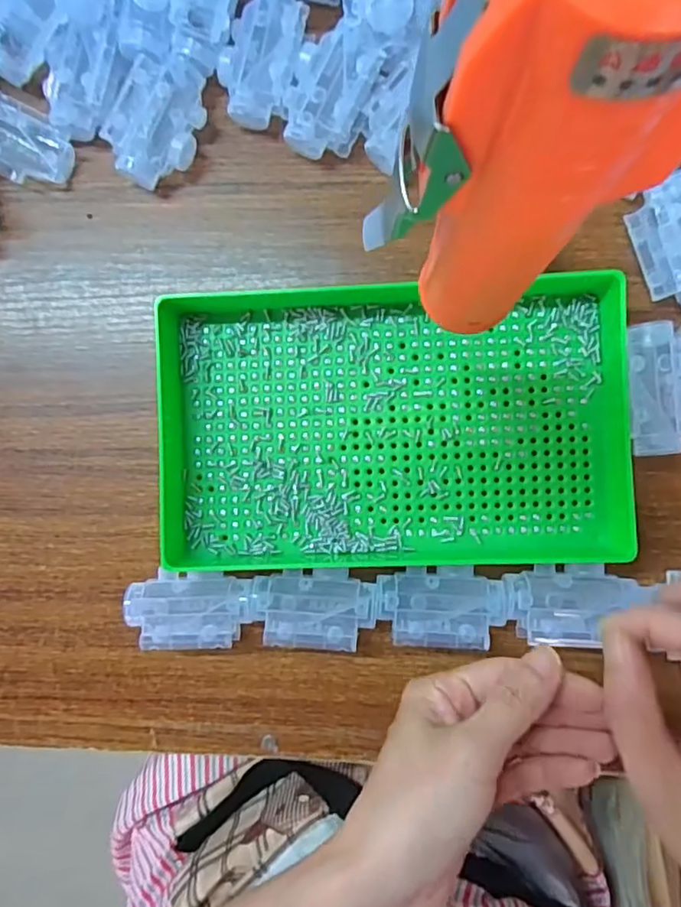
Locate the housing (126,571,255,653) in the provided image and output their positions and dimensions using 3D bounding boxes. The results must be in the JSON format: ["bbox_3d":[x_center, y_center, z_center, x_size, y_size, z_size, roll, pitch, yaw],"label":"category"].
[{"bbox_3d":[-0.083,0.088,0.329,0.068,0.028,0.039,4,90,4],"label":"housing"}]

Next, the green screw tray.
[{"bbox_3d":[0.027,-0.015,0.317,0.240,0.034,0.154,-1,90,4],"label":"green screw tray"}]

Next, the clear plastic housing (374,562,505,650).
[{"bbox_3d":[0.054,0.082,0.315,0.067,0.018,0.039,4,93,5],"label":"clear plastic housing"}]

